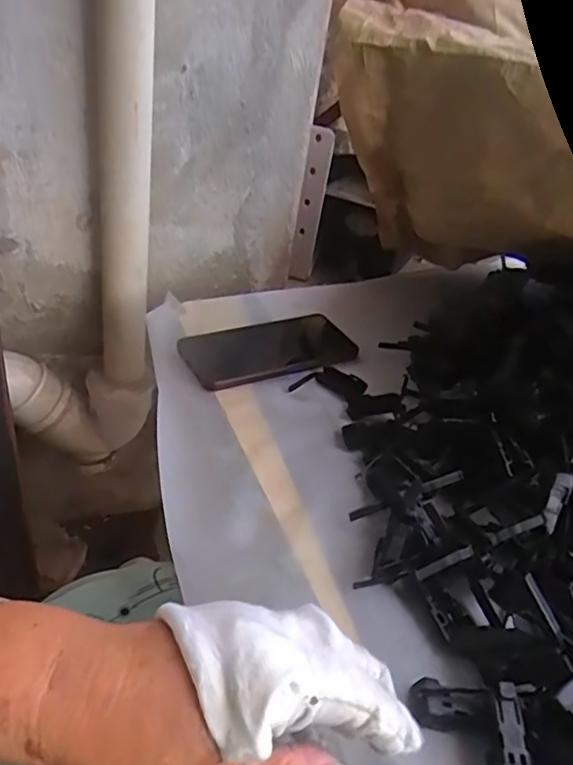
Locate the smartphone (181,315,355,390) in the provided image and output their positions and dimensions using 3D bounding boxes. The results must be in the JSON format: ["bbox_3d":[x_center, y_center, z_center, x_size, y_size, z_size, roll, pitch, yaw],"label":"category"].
[{"bbox_3d":[-0.013,-0.035,0.579,0.173,0.011,0.085,-16,45,-29],"label":"smartphone"}]

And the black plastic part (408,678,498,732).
[{"bbox_3d":[0.087,0.168,0.311,0.042,0.011,0.021,10,38,0],"label":"black plastic part"}]

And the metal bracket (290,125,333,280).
[{"bbox_3d":[0.029,-0.219,0.760,0.047,0.200,0.007,-25,51,-37],"label":"metal bracket"}]

